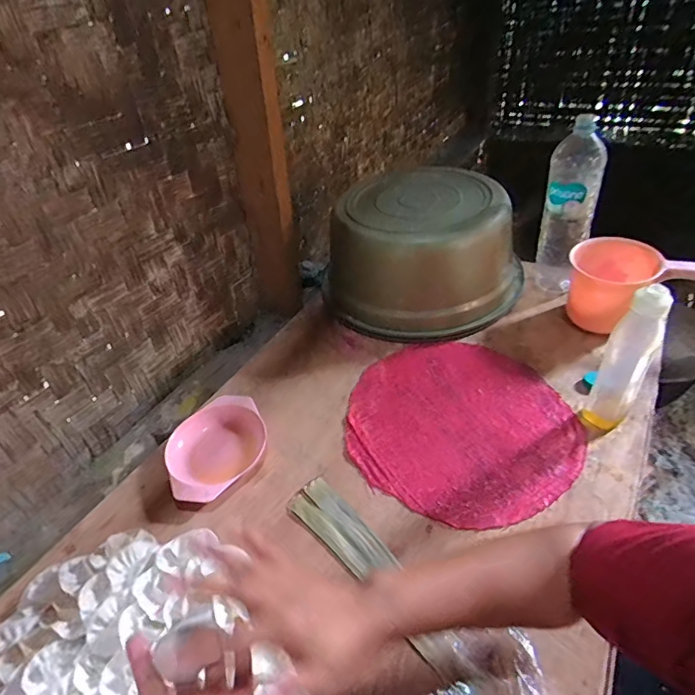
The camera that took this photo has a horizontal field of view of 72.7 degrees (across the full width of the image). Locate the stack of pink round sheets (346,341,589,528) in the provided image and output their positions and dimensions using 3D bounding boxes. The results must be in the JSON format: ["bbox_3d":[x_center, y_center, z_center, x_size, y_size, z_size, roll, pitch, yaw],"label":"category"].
[{"bbox_3d":[0.164,0.111,0.724,0.317,0.015,0.337,-18,41,-13],"label":"stack of pink round sheets"}]

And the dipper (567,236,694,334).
[{"bbox_3d":[0.511,-0.097,0.806,0.242,0.142,0.107,4,41,12],"label":"dipper"}]

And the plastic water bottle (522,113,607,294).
[{"bbox_3d":[0.391,-0.234,0.849,0.090,0.308,0.091,14,45,23],"label":"plastic water bottle"}]

